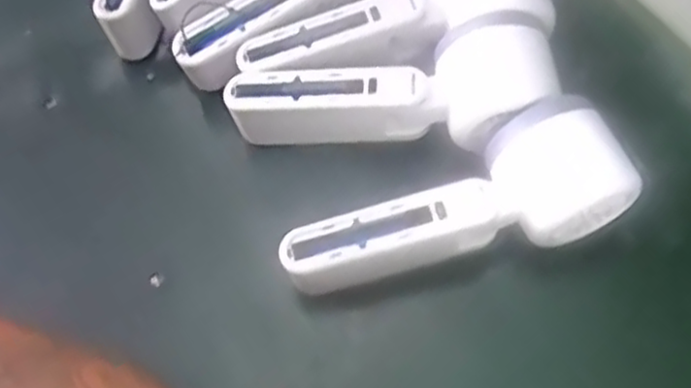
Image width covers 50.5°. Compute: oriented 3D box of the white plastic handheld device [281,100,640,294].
[{"bbox_3d":[0.051,0.008,0.340,0.159,0.046,0.052,-21,65,-7],"label":"white plastic handheld device"}]

